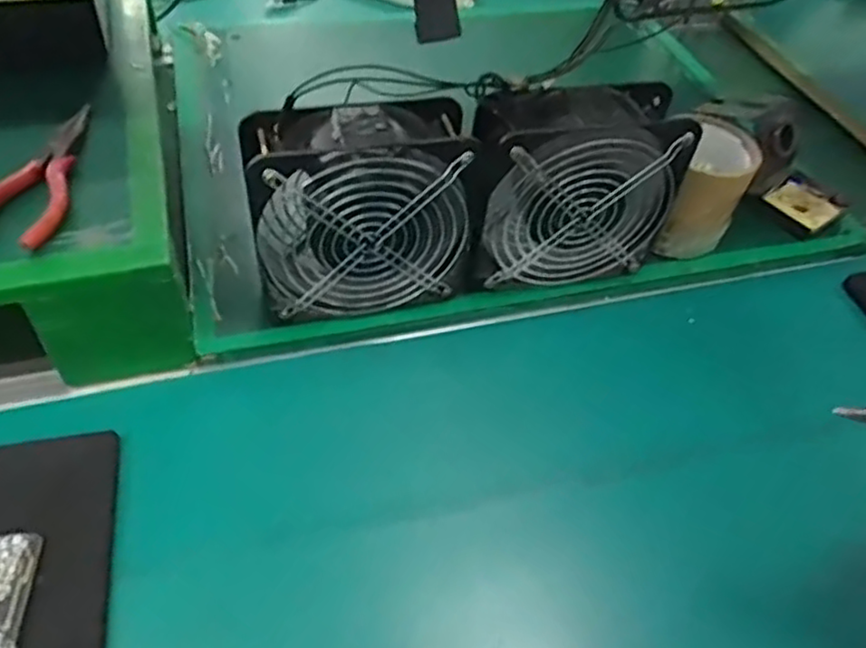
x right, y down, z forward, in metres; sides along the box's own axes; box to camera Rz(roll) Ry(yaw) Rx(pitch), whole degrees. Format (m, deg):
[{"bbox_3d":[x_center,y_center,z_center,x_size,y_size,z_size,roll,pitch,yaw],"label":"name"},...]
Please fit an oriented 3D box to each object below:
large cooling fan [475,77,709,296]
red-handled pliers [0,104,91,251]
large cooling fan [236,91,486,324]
[{"bbox_3d":[0.104,-0.093,0.523,0.156,0.159,0.062,-2,47,-9],"label":"large cooling fan"},{"bbox_3d":[-0.271,-0.102,0.464,0.053,0.018,0.137,-2,47,-10],"label":"red-handled pliers"},{"bbox_3d":[-0.051,-0.071,0.492,0.153,0.161,0.060,-9,48,-15],"label":"large cooling fan"}]

